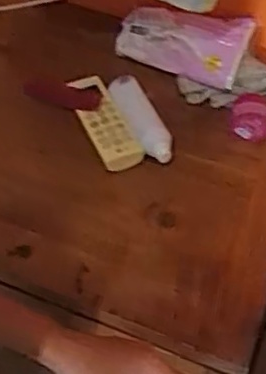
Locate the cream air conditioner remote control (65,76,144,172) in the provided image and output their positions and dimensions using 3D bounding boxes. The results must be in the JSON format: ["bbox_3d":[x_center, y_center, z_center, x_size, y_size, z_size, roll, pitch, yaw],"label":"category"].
[{"bbox_3d":[-0.040,-0.083,0.828,0.046,0.030,0.148,-21,57,-17],"label":"cream air conditioner remote control"}]

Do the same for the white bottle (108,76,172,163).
[{"bbox_3d":[0.012,-0.085,0.826,0.043,0.033,0.132,-22,57,-17],"label":"white bottle"}]

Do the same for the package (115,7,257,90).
[{"bbox_3d":[0.064,-0.198,0.883,0.177,0.056,0.086,19,55,11],"label":"package"}]

